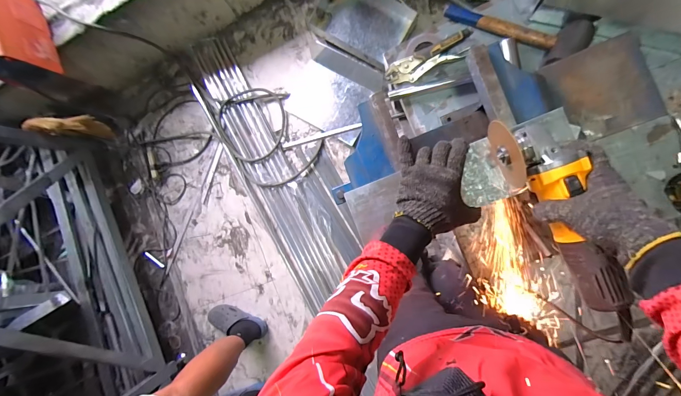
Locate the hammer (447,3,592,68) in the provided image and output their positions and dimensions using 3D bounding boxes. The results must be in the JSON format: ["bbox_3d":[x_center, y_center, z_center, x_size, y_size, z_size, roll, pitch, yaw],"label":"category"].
[{"bbox_3d":[0.389,-0.383,0.668,0.308,0.061,0.094,20,94,10],"label":"hammer"}]

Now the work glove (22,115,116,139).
[{"bbox_3d":[-1.232,-0.335,1.381,0.104,0.374,0.080,-27,85,10],"label":"work glove"}]

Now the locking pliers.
[{"bbox_3d":[0.210,-0.334,0.724,0.203,0.027,0.058,-20,89,25],"label":"locking pliers"}]

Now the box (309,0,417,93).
[{"bbox_3d":[0.077,-0.671,1.240,0.373,0.138,0.324,32,96,9],"label":"box"}]

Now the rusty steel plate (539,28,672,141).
[{"bbox_3d":[0.446,-0.182,0.506,0.146,0.010,0.148,-21,92,9],"label":"rusty steel plate"}]

